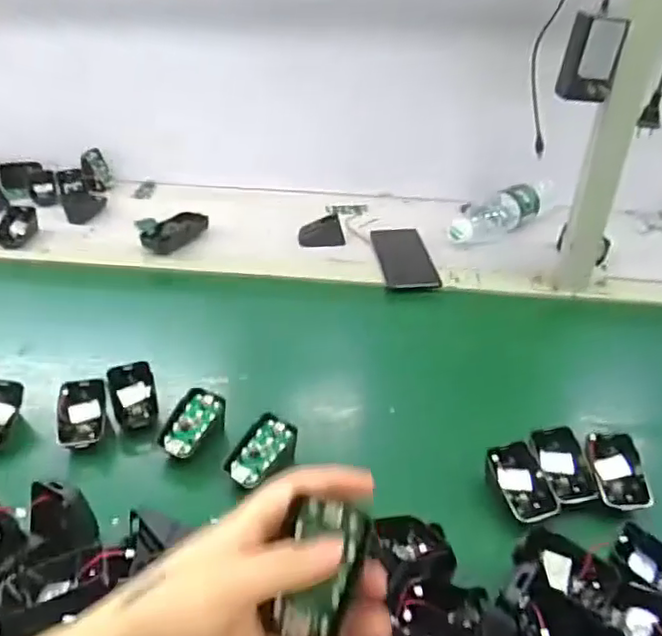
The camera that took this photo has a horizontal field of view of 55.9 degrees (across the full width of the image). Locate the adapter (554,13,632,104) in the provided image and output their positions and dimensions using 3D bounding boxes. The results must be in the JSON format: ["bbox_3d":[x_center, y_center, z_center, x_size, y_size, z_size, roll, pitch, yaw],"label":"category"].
[{"bbox_3d":[0.275,-0.275,0.660,0.054,0.079,0.039,17,38,20],"label":"adapter"}]

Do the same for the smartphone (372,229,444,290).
[{"bbox_3d":[0.105,-0.087,0.882,0.076,0.009,0.173,-2,36,-5],"label":"smartphone"}]

